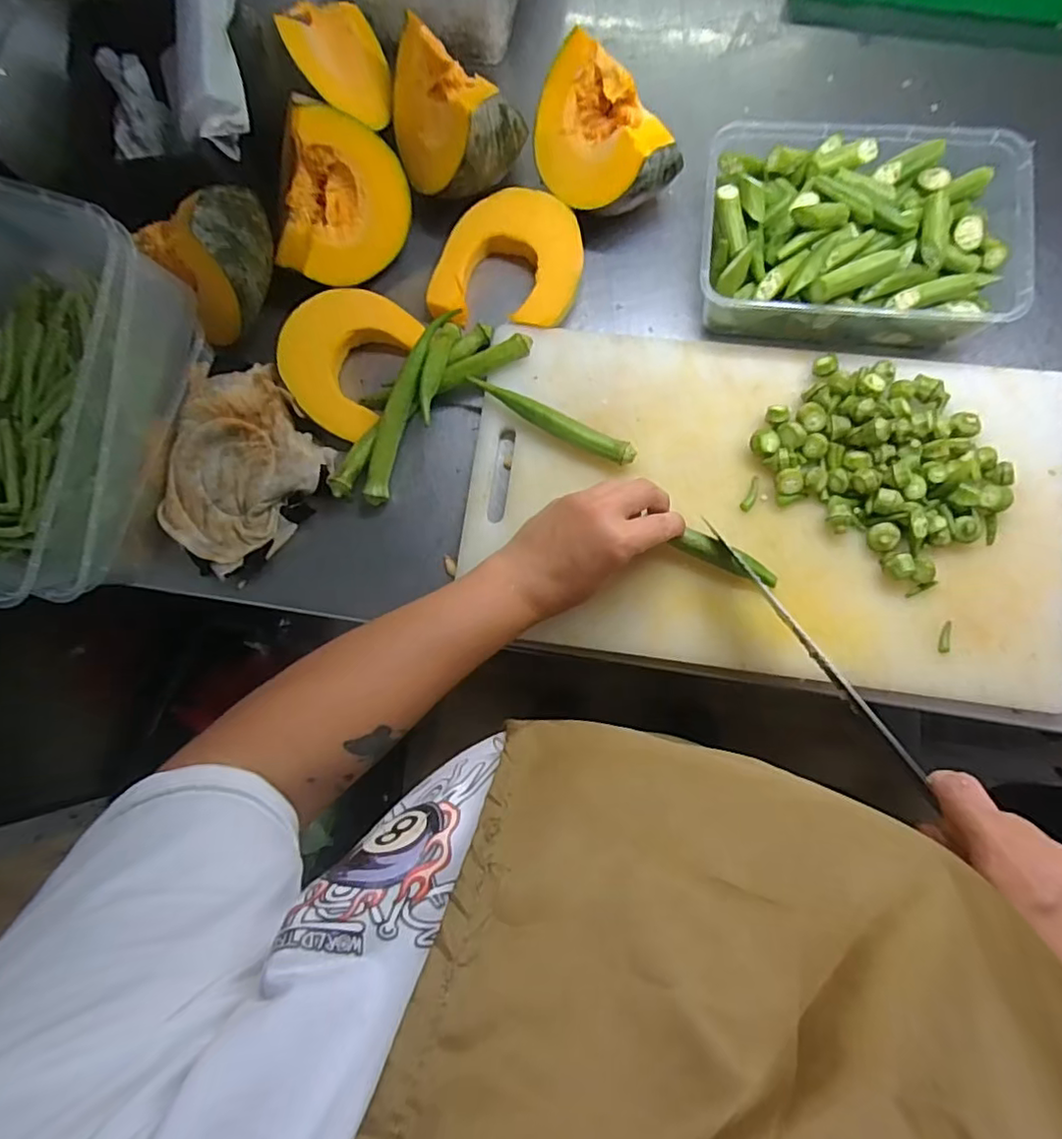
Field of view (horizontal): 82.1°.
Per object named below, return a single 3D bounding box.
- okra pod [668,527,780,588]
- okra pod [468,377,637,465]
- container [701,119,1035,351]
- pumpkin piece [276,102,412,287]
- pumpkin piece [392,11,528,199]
[{"bbox_3d":[0.143,-0.008,0.442,0.074,0.017,0.015,24,82,3],"label":"okra pod"},{"bbox_3d":[0.015,-0.111,0.462,0.135,0.018,0.018,27,84,8],"label":"okra pod"},{"bbox_3d":[0.241,-0.252,0.455,0.224,0.062,0.156,7,80,3],"label":"container"},{"bbox_3d":[-0.148,-0.289,0.480,0.093,0.110,0.060,0,36,-32],"label":"pumpkin piece"},{"bbox_3d":[-0.066,-0.353,0.470,0.085,0.063,0.126,-33,80,-4],"label":"pumpkin piece"}]

